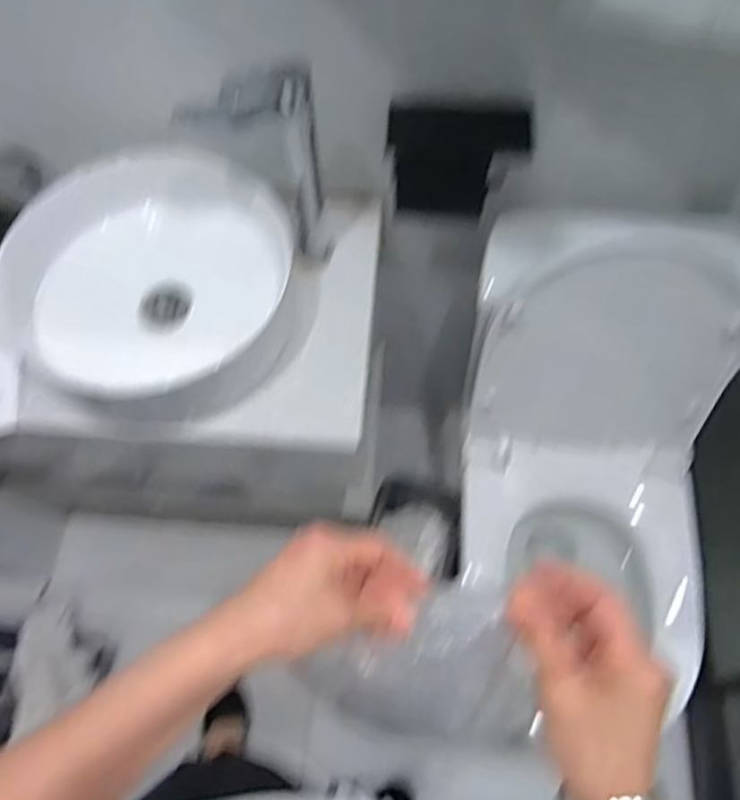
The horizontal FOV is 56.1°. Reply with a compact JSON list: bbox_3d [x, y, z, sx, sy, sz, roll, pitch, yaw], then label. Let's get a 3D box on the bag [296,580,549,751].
[{"bbox_3d":[0.036,0.182,0.474,0.161,0.161,0.083,5,64,4],"label":"bag"}]

